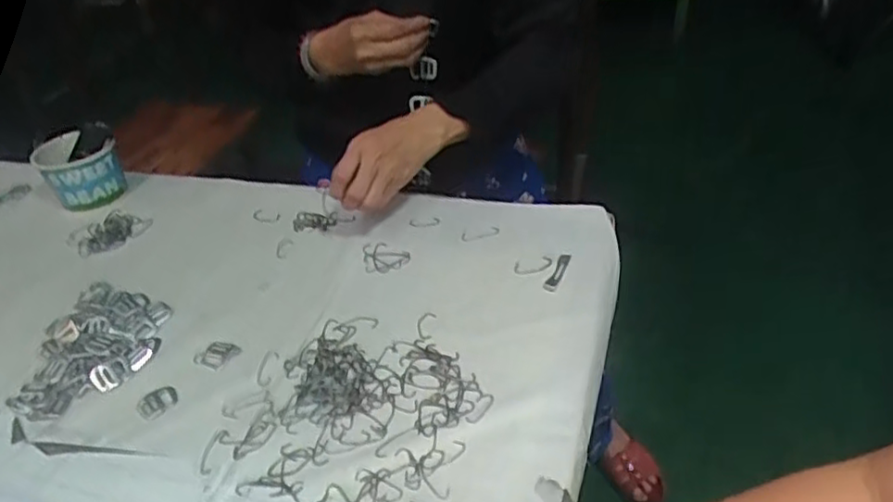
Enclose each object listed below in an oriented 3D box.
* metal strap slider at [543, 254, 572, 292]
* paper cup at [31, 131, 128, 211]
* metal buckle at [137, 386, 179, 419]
[{"bbox_3d":[0.110,0.020,0.656,0.013,0.009,0.053,18,43,26],"label":"metal strap slider"},{"bbox_3d":[-0.449,-0.097,0.817,0.080,0.077,0.076,-3,38,2],"label":"paper cup"},{"bbox_3d":[-0.249,0.128,0.571,0.033,0.004,0.028,-30,44,-29],"label":"metal buckle"}]

